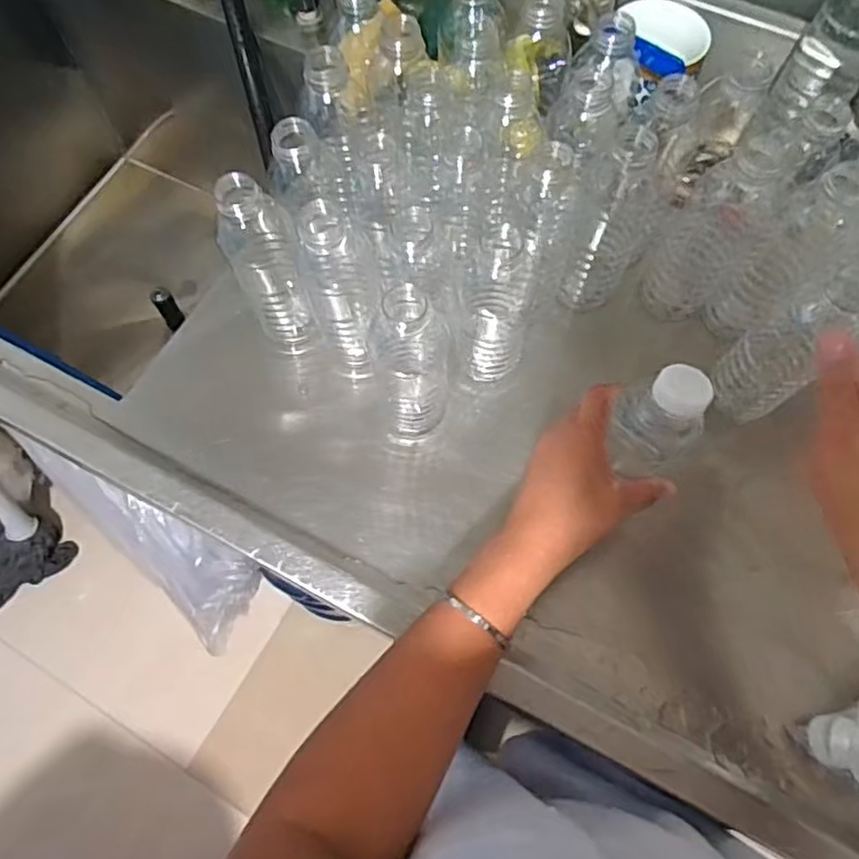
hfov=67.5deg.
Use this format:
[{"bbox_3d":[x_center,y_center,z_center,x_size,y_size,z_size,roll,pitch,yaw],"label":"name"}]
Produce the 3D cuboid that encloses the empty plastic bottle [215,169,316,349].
[{"bbox_3d":[-0.126,-0.123,0.505,0.047,0.184,0.046,-14,69,-6],"label":"empty plastic bottle"}]

